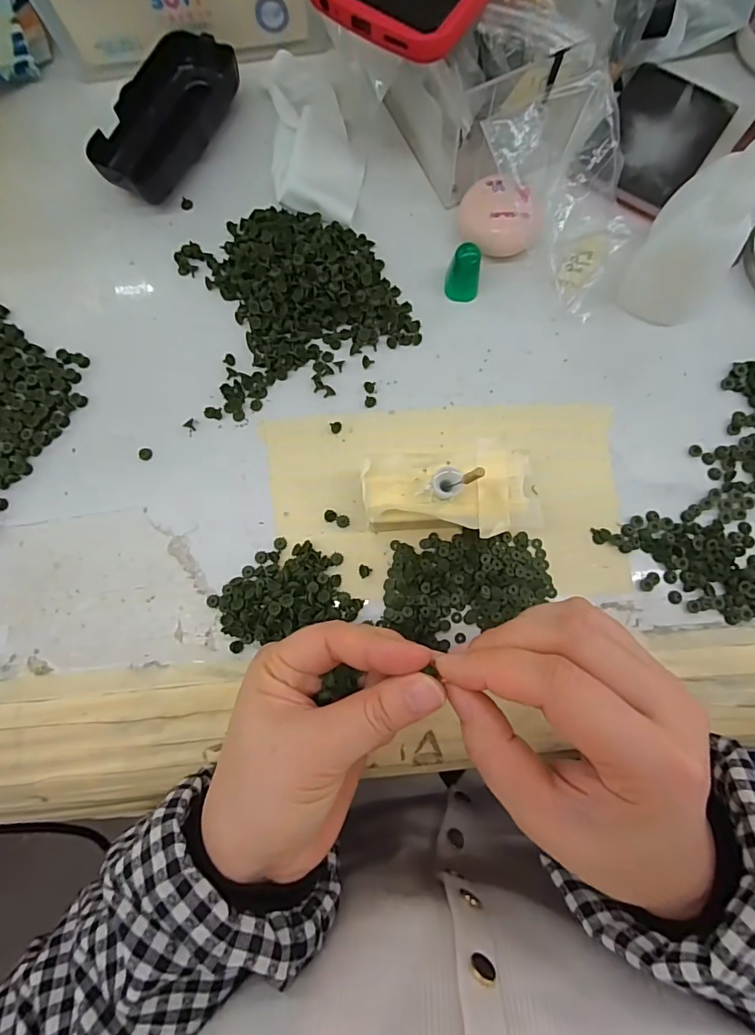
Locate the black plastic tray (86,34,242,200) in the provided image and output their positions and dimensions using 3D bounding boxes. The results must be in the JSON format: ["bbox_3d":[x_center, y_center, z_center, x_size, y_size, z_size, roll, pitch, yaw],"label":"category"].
[{"bbox_3d":[-0.133,-0.251,0.297,0.053,0.021,0.111,27,83,5],"label":"black plastic tray"}]

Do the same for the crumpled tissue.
[{"bbox_3d":[-0.043,-0.248,0.299,0.054,0.017,0.130,-10,81,0],"label":"crumpled tissue"}]

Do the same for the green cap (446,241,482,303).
[{"bbox_3d":[0.052,-0.143,0.274,0.019,0.028,0.016,13,82,3],"label":"green cap"}]

